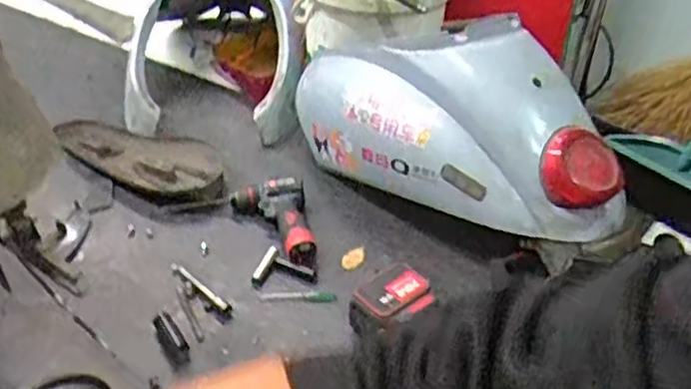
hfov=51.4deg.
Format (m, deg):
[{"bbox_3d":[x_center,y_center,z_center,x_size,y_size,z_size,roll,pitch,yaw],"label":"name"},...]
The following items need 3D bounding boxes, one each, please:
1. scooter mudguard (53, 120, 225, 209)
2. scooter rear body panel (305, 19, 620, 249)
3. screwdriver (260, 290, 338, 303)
[{"bbox_3d":[-0.379,-0.072,1.384,0.362,0.052,0.159,23,42,25],"label":"scooter mudguard"},{"bbox_3d":[0.161,-0.125,1.213,0.630,0.276,0.185,31,46,33],"label":"scooter rear body panel"},{"bbox_3d":[-0.077,0.164,1.160,0.122,0.013,0.023,2,37,0],"label":"screwdriver"}]

